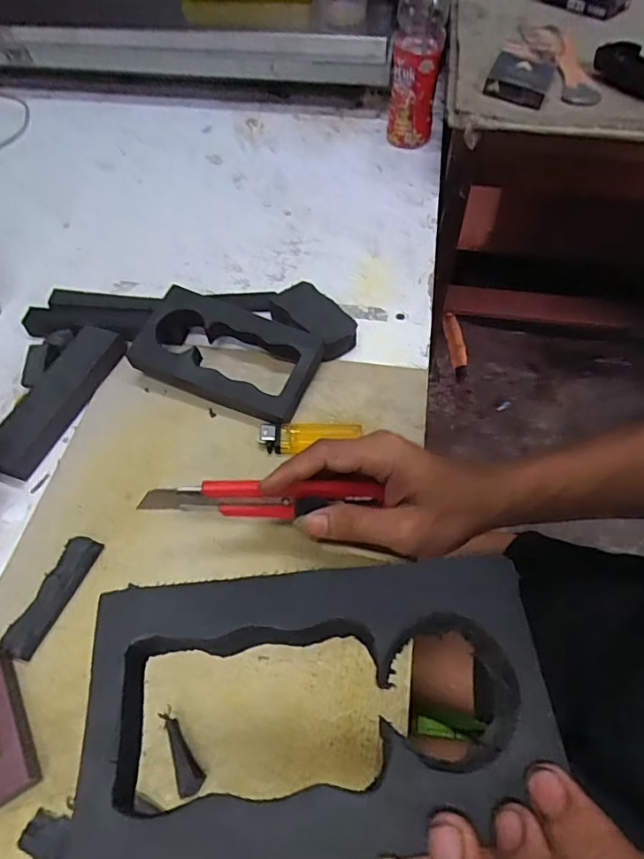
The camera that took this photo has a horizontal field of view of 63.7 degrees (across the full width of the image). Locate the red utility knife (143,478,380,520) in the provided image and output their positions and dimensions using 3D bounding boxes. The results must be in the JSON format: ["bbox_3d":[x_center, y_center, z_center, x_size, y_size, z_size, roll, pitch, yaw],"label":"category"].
[{"bbox_3d":[-0.038,0.045,0.331,0.145,0.029,0.012,-1,55,-5],"label":"red utility knife"}]

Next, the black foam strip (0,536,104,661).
[{"bbox_3d":[-0.177,0.108,0.342,0.023,0.010,0.081,16,57,12],"label":"black foam strip"}]

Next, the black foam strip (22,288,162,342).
[{"bbox_3d":[-0.212,-0.103,0.479,0.115,0.024,0.048,8,56,7],"label":"black foam strip"}]

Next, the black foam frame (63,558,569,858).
[{"bbox_3d":[-0.003,0.085,0.162,0.142,0.017,0.079,-3,55,-1],"label":"black foam frame"}]

